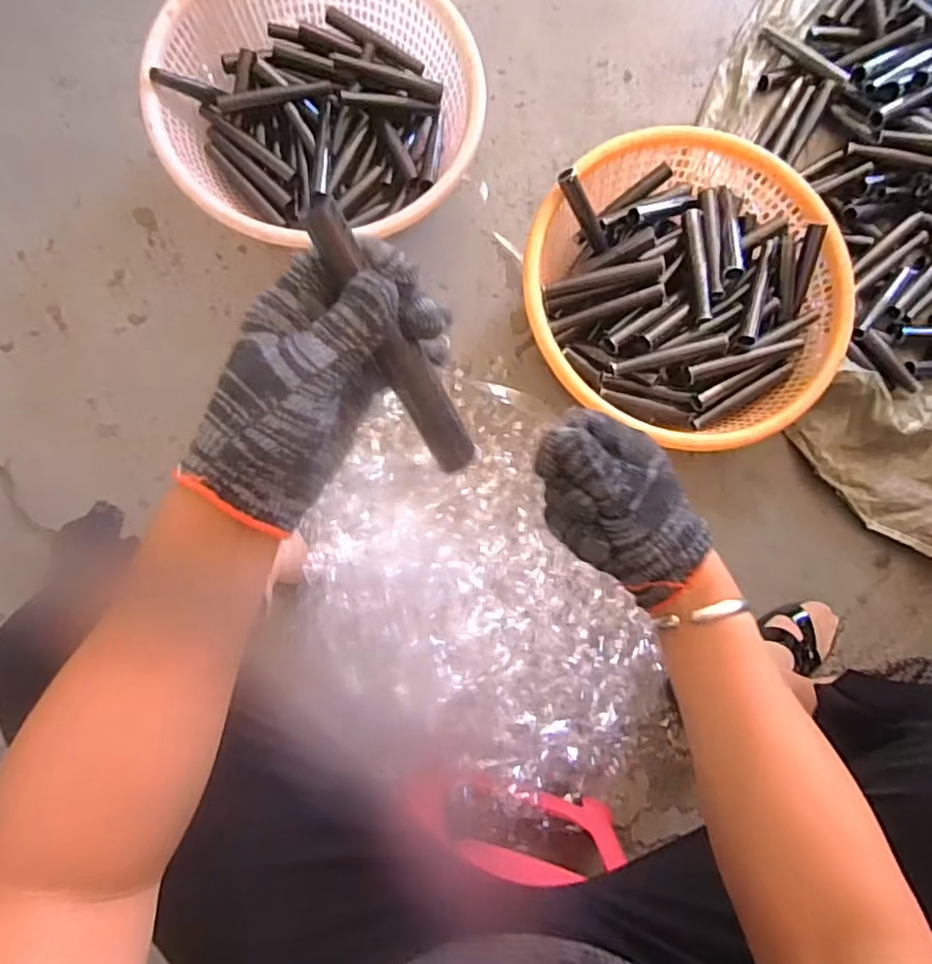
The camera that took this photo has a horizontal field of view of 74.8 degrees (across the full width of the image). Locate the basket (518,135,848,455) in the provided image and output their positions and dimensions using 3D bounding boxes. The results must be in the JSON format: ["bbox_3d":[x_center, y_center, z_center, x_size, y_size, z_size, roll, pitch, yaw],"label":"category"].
[{"bbox_3d":[0.282,-0.250,0.803,0.393,0.113,0.385,1,83,-4],"label":"basket"}]

